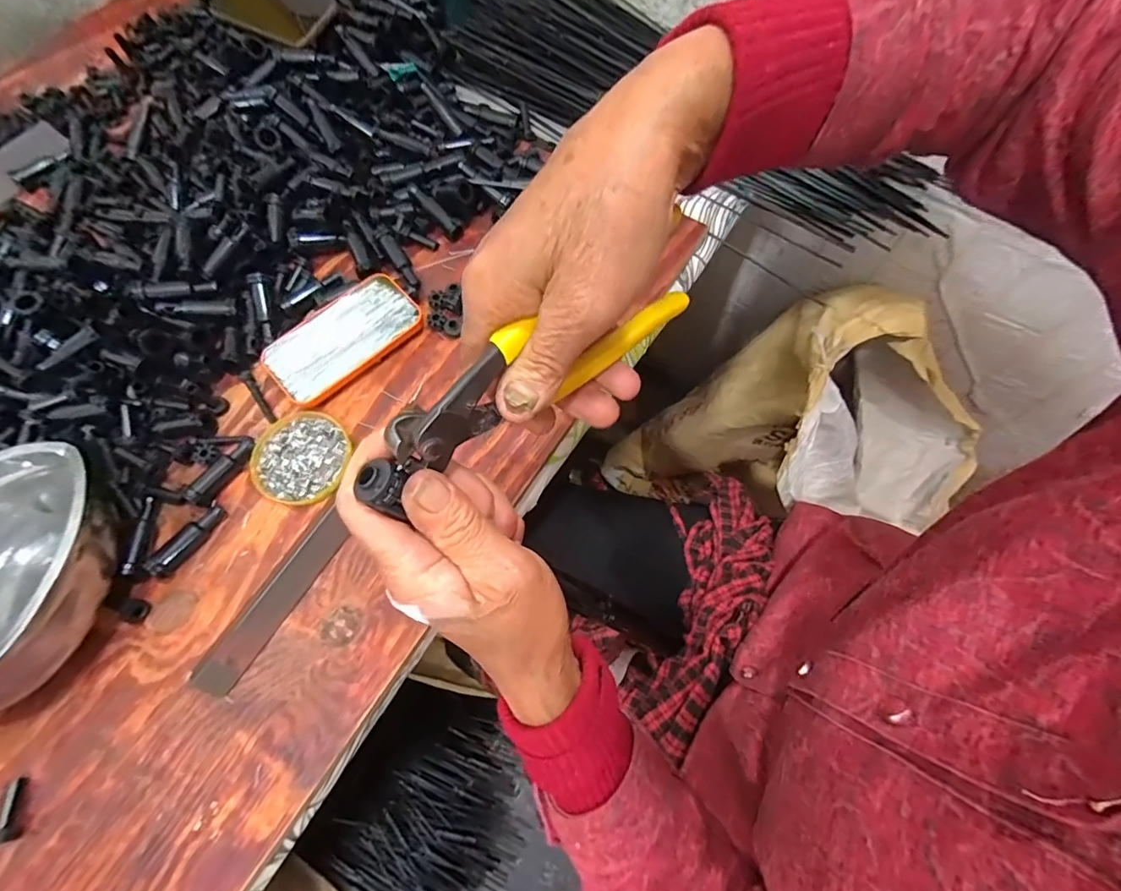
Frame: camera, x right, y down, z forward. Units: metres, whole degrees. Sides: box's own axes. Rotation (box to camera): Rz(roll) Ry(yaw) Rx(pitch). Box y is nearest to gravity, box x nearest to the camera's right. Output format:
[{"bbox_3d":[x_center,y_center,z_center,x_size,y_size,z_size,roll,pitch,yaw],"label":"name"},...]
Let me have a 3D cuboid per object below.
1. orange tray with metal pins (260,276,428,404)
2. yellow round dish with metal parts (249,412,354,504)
[{"bbox_3d":[-0.205,-0.102,0.480,0.084,0.021,0.144,42,75,15],"label":"orange tray with metal pins"},{"bbox_3d":[-0.232,0.009,0.446,0.085,0.010,0.083,0,68,1],"label":"yellow round dish with metal parts"}]

